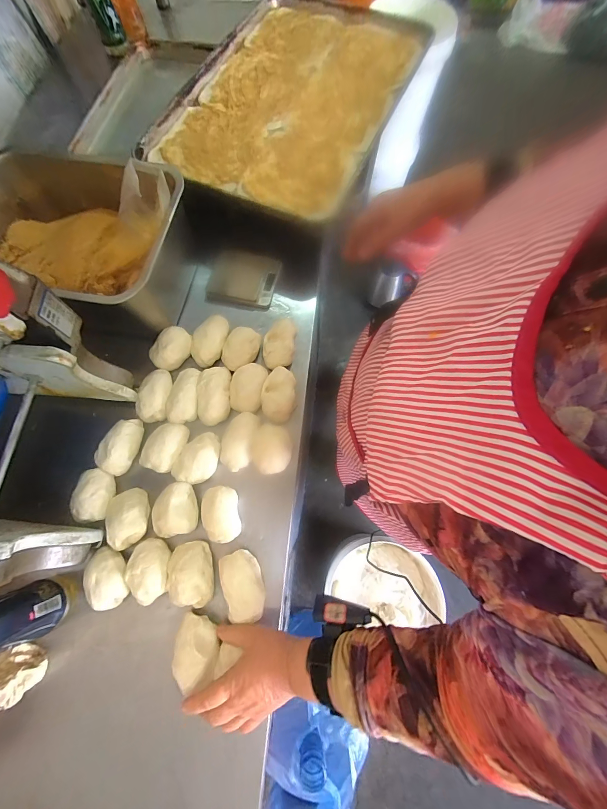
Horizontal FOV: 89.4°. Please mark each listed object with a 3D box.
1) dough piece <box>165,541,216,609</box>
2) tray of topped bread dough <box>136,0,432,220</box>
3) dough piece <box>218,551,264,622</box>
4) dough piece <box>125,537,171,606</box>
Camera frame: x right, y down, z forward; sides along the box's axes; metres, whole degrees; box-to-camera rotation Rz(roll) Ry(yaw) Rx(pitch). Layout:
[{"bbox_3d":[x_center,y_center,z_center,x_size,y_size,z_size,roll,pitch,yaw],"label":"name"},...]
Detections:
[{"bbox_3d":[-0.159,0.239,0.431,0.056,0.043,0.081,-9,73,-1],"label":"dough piece"},{"bbox_3d":[-0.018,-0.643,0.637,0.412,0.039,0.617,21,75,8],"label":"tray of topped bread dough"},{"bbox_3d":[-0.083,0.249,0.418,0.050,0.031,0.089,-18,73,-4],"label":"dough piece"},{"bbox_3d":[-0.219,0.235,0.437,0.062,0.042,0.079,2,73,3],"label":"dough piece"}]

